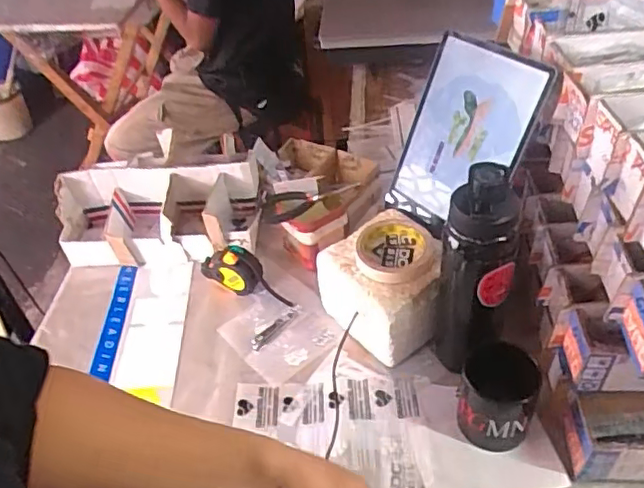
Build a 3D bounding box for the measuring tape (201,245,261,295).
[{"bbox_3d":[-0.130,0.040,0.858,0.093,0.067,0.035,20,48,25],"label":"measuring tape"}]

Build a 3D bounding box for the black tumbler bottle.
[{"bbox_3d":[0.172,0.046,0.668,0.083,0.297,0.077,12,46,18],"label":"black tumbler bottle"}]

